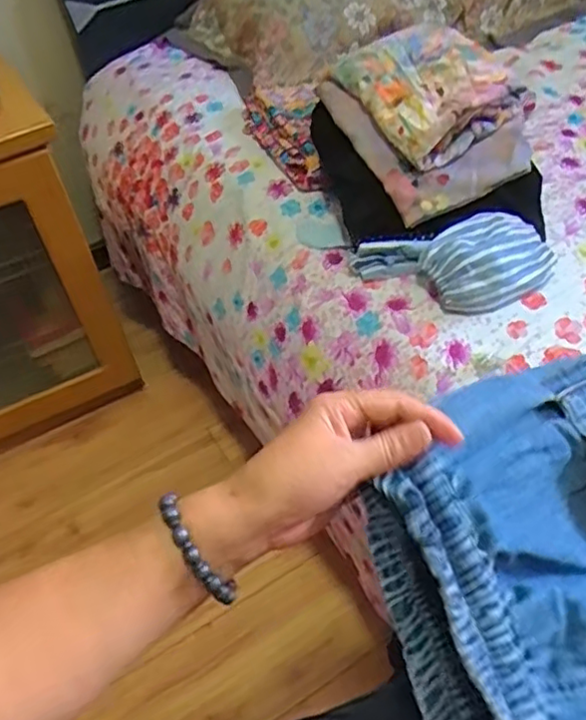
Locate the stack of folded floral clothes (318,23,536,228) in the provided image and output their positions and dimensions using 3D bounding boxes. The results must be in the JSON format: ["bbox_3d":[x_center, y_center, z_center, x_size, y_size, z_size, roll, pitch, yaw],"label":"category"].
[{"bbox_3d":[0.145,-0.278,0.712,0.157,0.106,0.239,-19,49,-12],"label":"stack of folded floral clothes"}]

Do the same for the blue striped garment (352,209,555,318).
[{"bbox_3d":[0.169,-0.099,0.655,0.200,0.052,0.102,-5,47,1],"label":"blue striped garment"}]

